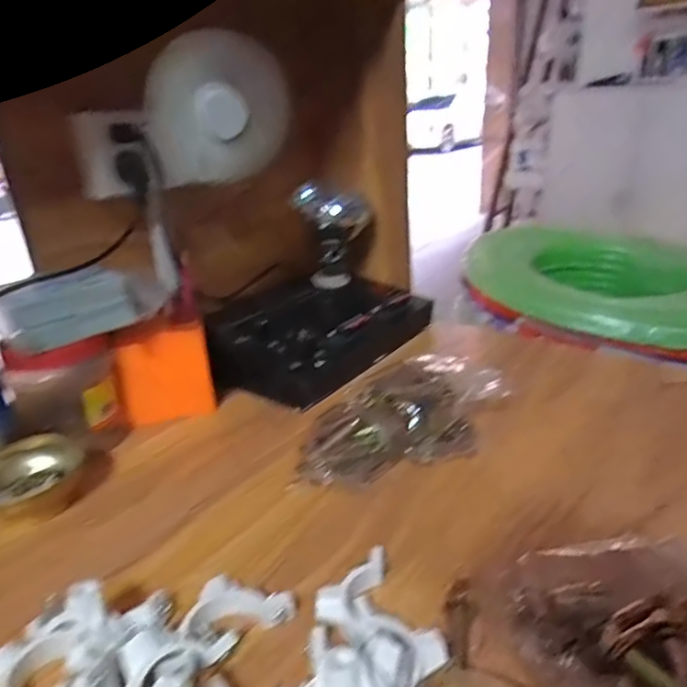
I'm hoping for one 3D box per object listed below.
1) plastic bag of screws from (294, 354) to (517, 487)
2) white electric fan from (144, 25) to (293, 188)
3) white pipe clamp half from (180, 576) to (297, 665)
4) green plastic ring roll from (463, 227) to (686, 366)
[{"bbox_3d":[0.061,0.069,0.544,0.231,0.067,0.099,-15,26,-25],"label":"plastic bag of screws"},{"bbox_3d":[-0.115,-0.217,0.523,0.131,0.124,0.050,-7,24,-10],"label":"white electric fan"},{"bbox_3d":[-0.074,0.178,0.374,0.068,0.012,0.054,-19,28,-31],"label":"white pipe clamp half"},{"bbox_3d":[0.489,-0.093,0.993,0.457,0.118,0.482,14,29,33],"label":"green plastic ring roll"}]

